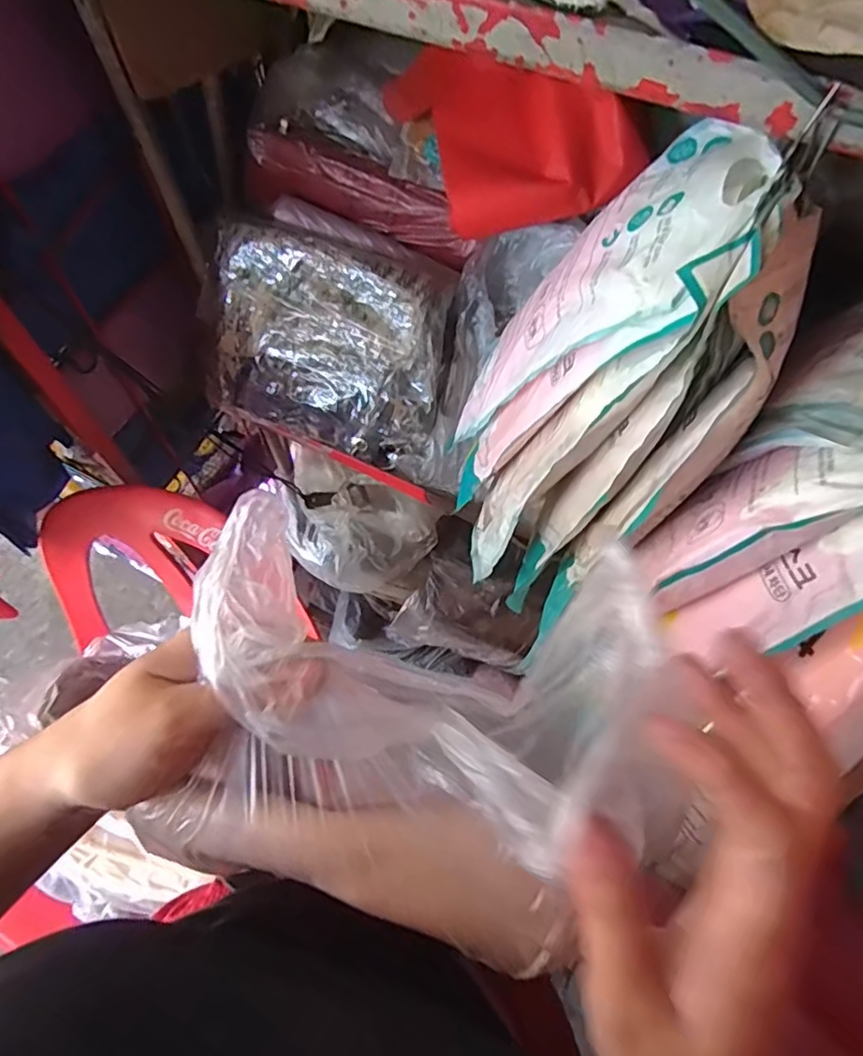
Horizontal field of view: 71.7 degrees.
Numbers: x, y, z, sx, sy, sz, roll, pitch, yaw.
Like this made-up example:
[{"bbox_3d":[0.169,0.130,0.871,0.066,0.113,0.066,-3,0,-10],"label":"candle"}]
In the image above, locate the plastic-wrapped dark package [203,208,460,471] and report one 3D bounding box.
[{"bbox_3d":[-0.090,-0.153,0.520,0.211,0.176,0.040,21,28,6],"label":"plastic-wrapped dark package"}]

